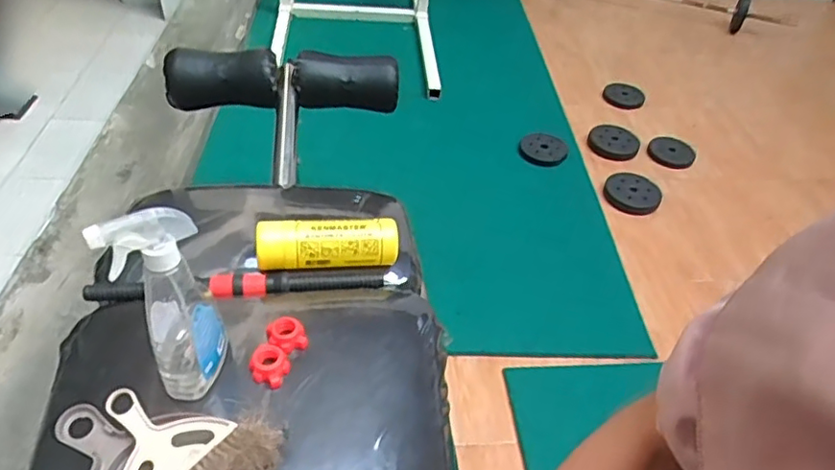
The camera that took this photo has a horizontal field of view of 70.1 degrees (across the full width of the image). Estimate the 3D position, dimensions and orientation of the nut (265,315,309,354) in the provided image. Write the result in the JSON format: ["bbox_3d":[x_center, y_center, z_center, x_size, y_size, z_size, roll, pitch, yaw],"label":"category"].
[{"bbox_3d":[-0.156,0.120,0.706,0.045,0.023,0.042,36,50,28],"label":"nut"}]

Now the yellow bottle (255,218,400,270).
[{"bbox_3d":[-0.125,0.009,0.843,0.197,0.055,0.060,-1,44,-8],"label":"yellow bottle"}]

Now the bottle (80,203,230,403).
[{"bbox_3d":[-0.243,0.071,0.599,0.070,0.216,0.090,35,50,27],"label":"bottle"}]

